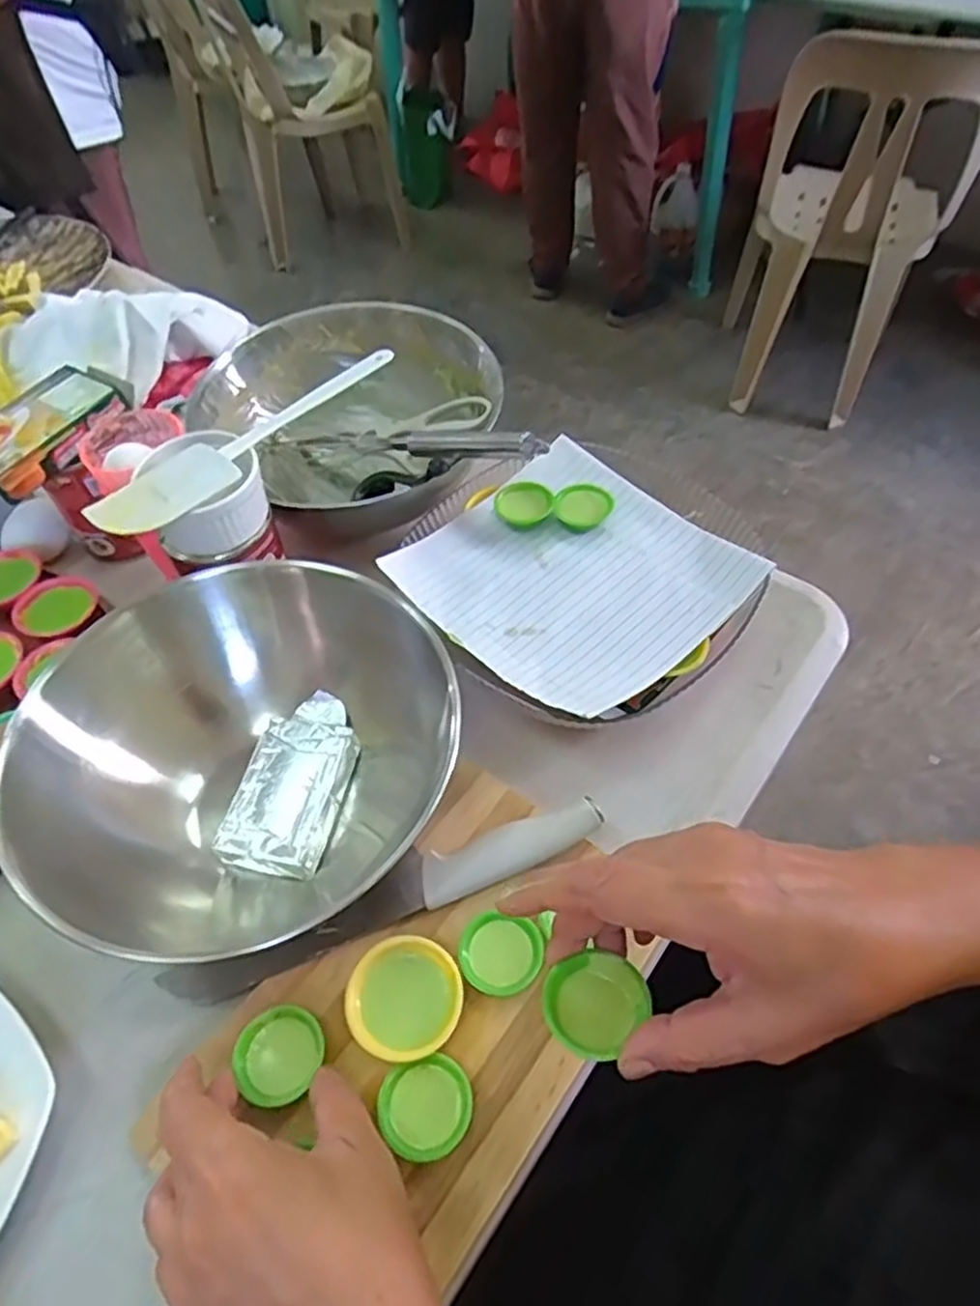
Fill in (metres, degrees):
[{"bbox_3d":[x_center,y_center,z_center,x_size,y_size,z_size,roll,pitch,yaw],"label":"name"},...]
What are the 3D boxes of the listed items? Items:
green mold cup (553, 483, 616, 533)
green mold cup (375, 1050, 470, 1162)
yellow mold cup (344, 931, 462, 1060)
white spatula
[{"bbox_3d":[0.068,-0.106,0.545,0.041,0.019,0.037,9,54,9],"label":"green mold cup"},{"bbox_3d":[-0.030,0.218,0.357,0.041,0.016,0.042,-1,53,1],"label":"green mold cup"},{"bbox_3d":[-0.042,0.177,0.380,0.054,0.025,0.056,-1,53,1],"label":"yellow mold cup"},{"bbox_3d":[-0.152,-0.140,0.486,0.047,0.018,0.222,33,61,24],"label":"white spatula"}]

